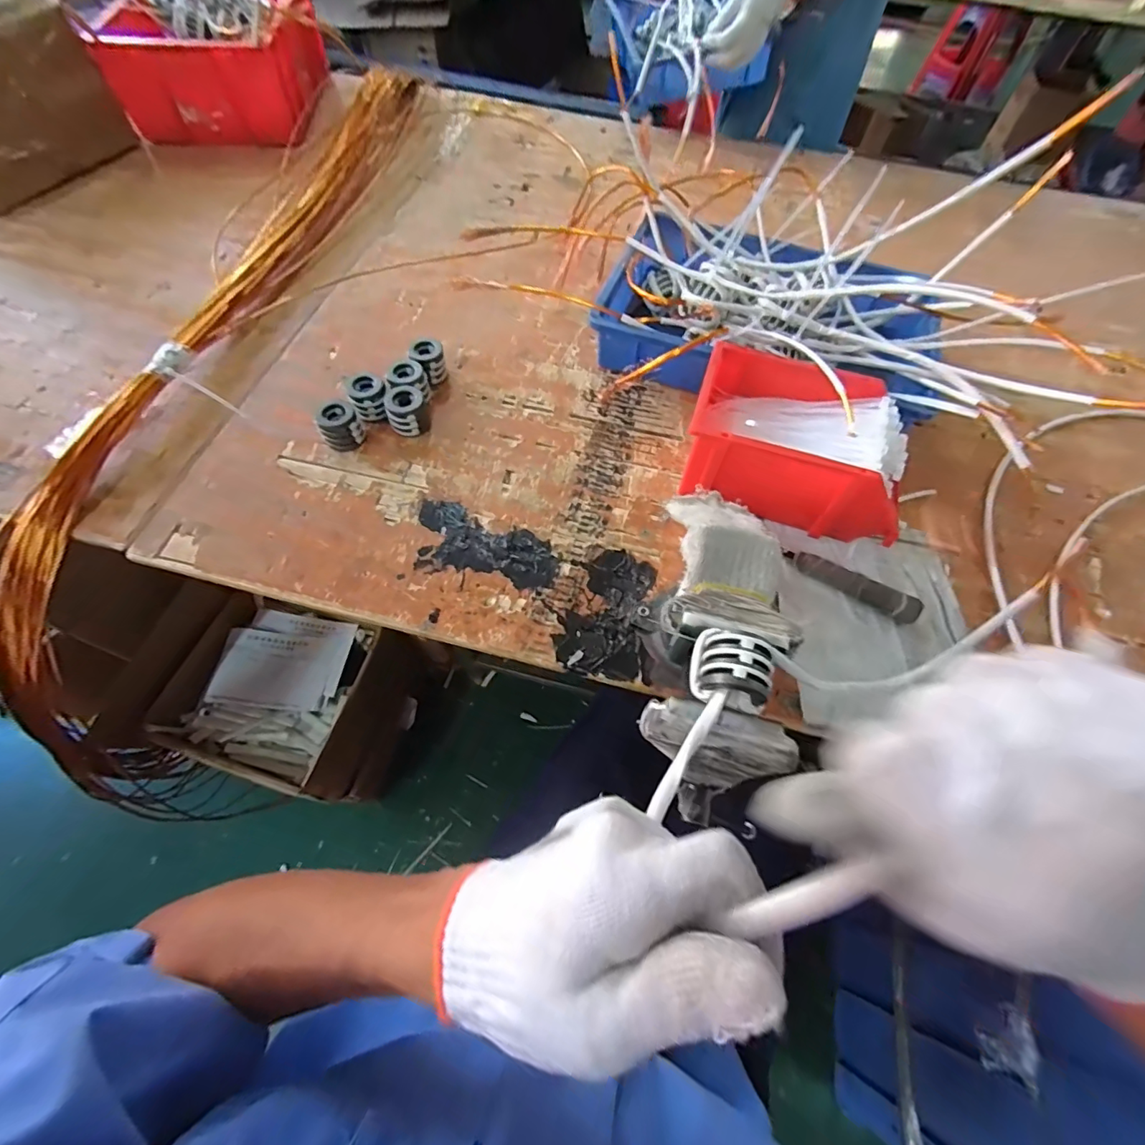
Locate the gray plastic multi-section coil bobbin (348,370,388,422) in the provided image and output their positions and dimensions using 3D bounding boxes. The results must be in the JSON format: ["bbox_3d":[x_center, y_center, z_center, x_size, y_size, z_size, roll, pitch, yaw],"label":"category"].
[{"bbox_3d":[-0.253,-0.214,0.630,0.043,0.049,0.050,-17,63,-11],"label":"gray plastic multi-section coil bobbin"}]

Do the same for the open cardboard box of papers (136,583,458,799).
[{"bbox_3d":[-0.539,0.256,1.053,0.344,0.320,0.352,18,62,7],"label":"open cardboard box of papers"}]

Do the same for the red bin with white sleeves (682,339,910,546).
[{"bbox_3d":[0.254,-0.141,0.585,0.234,0.123,0.162,18,62,8],"label":"red bin with white sleeves"}]

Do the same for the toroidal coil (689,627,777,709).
[{"bbox_3d":[0.116,0.069,0.360,0.054,0.032,0.056,13,61,5],"label":"toroidal coil"}]

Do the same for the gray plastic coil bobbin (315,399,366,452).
[{"bbox_3d":[-0.280,-0.175,0.607,0.050,0.045,0.043,-26,65,-16],"label":"gray plastic coil bobbin"}]

